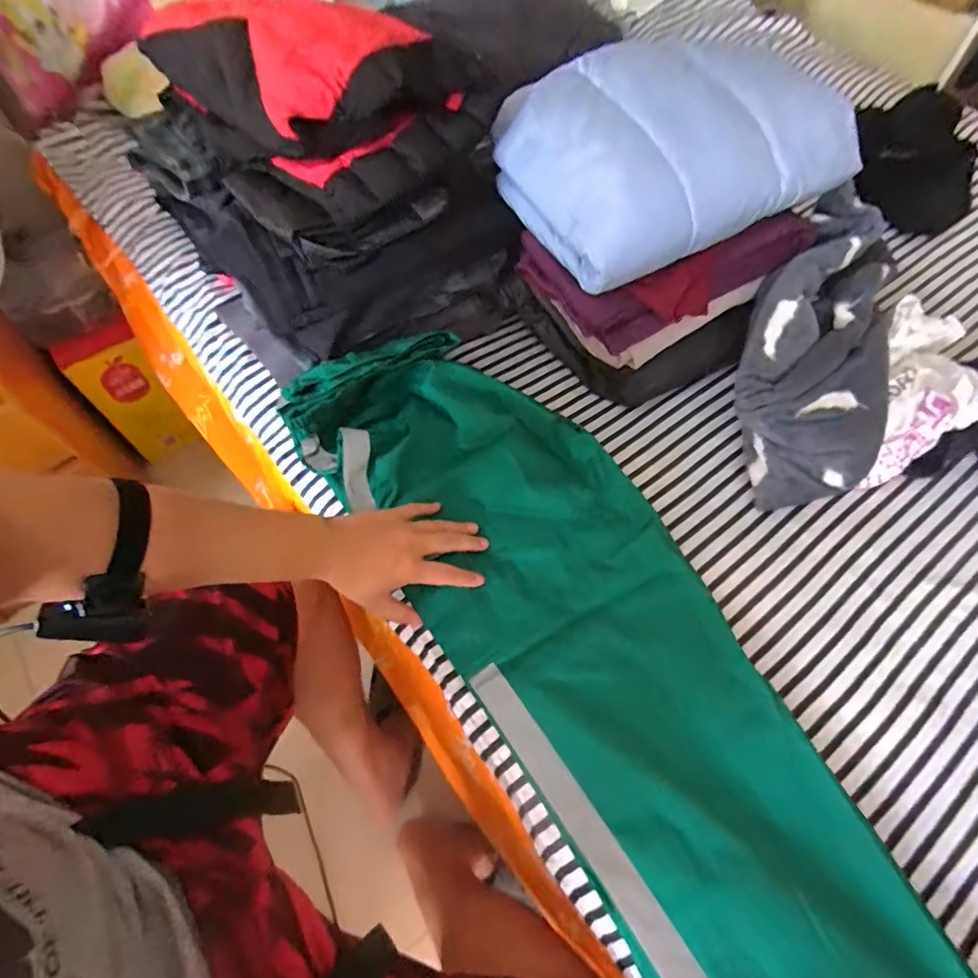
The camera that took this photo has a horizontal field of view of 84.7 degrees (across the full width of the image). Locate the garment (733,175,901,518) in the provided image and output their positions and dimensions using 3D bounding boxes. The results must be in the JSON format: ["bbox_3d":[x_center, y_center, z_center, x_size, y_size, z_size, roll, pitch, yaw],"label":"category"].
[{"bbox_3d":[0.394,-0.175,0.651,0.166,0.086,0.404,17,78,9],"label":"garment"}]

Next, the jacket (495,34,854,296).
[{"bbox_3d":[0.201,-0.393,0.621,0.353,0.133,0.252,-22,63,-12],"label":"jacket"}]

